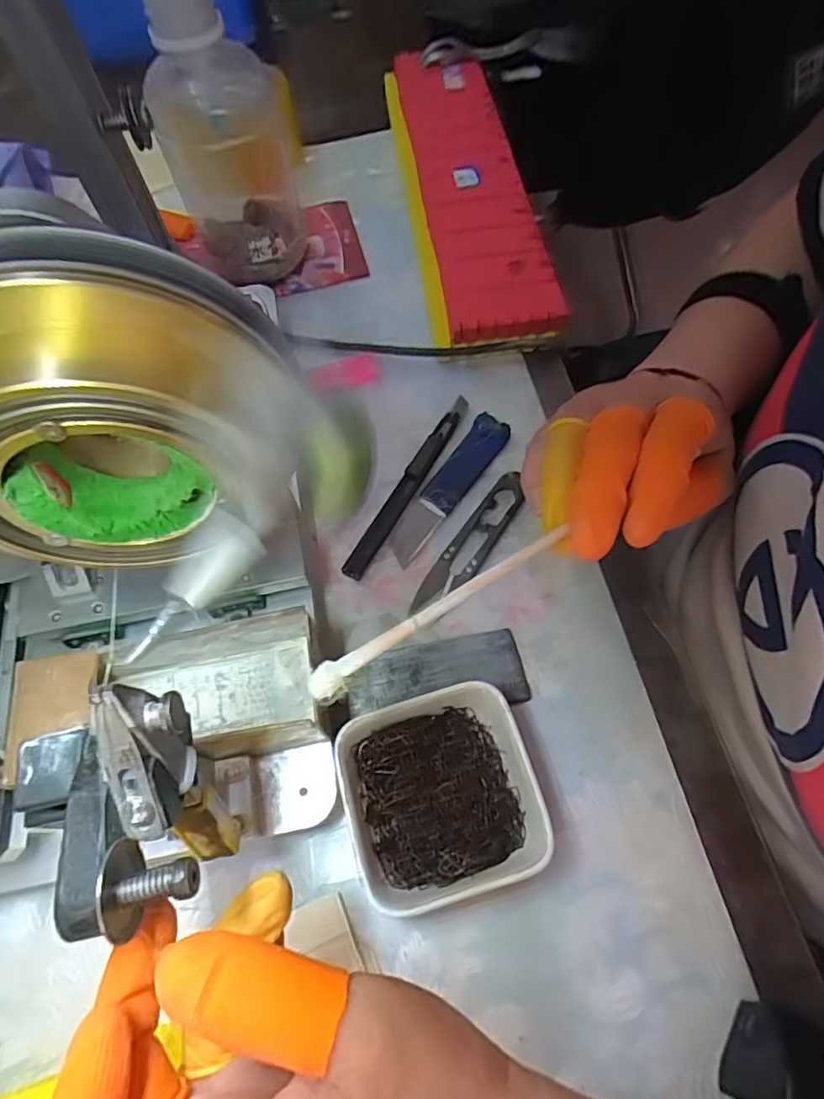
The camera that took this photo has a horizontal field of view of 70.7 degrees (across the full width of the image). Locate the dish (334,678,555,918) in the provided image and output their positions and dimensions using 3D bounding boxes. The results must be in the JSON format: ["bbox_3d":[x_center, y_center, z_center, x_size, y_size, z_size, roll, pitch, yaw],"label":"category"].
[{"bbox_3d":[0.013,0.108,0.259,0.080,0.032,0.079,-15,64,-4],"label":"dish"}]

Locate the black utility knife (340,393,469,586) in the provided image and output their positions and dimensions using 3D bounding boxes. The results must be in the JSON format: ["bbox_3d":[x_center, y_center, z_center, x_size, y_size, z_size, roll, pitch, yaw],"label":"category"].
[{"bbox_3d":[0.001,-0.043,0.345,0.013,0.008,0.131,25,68,15],"label":"black utility knife"}]

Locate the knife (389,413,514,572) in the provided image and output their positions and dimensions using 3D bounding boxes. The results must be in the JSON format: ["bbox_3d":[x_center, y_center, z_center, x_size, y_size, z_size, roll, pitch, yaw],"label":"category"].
[{"bbox_3d":[0.022,-0.036,0.340,0.023,0.010,0.105,30,70,16],"label":"knife"}]

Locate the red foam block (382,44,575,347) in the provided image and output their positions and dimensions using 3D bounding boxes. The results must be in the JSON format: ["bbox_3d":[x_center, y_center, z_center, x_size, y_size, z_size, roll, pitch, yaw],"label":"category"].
[{"bbox_3d":[0.039,-0.270,0.437,0.084,0.034,0.297,-7,64,0],"label":"red foam block"}]

